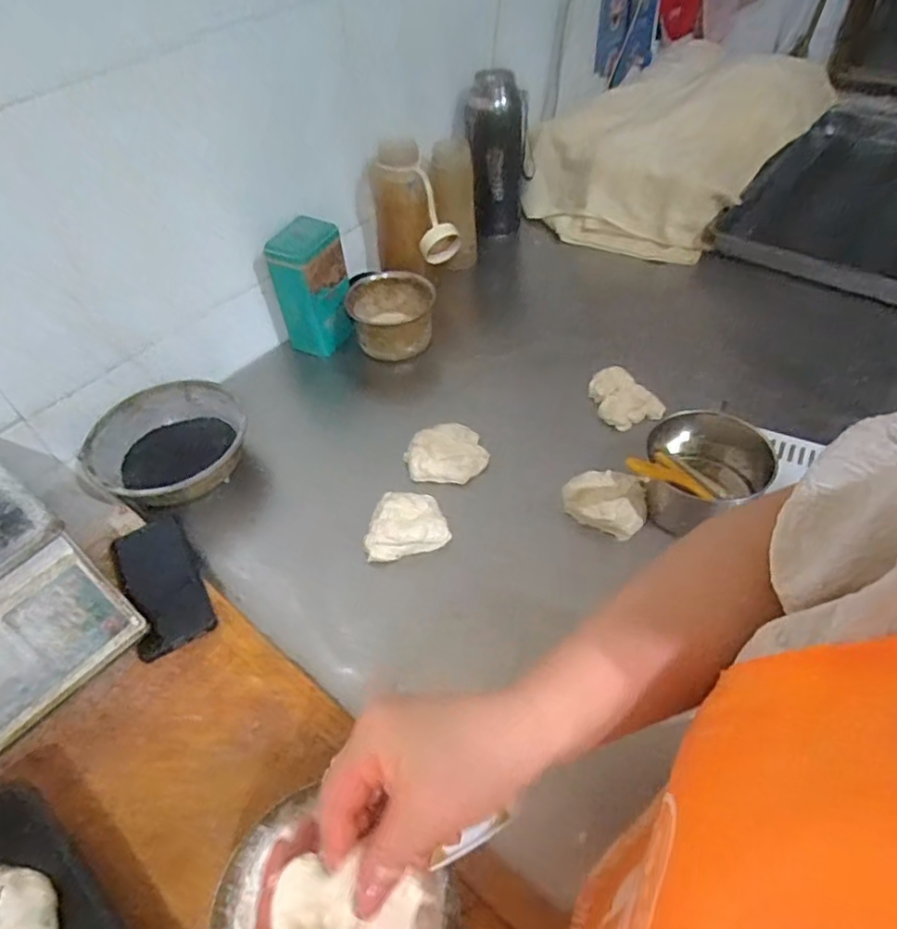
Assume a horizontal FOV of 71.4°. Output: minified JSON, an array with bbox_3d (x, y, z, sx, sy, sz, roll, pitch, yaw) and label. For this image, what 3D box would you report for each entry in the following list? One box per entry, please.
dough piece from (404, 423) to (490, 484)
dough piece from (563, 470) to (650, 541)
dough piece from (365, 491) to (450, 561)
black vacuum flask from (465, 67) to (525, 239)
[{"bbox_3d":[-0.003,-0.014,0.768,0.098,0.042,0.075,-13,49,-6],"label":"dough piece"},{"bbox_3d":[0.177,0.040,0.701,0.088,0.045,0.065,19,53,21],"label":"dough piece"},{"bbox_3d":[-0.052,0.068,0.702,0.094,0.041,0.068,-16,49,-9],"label":"dough piece"},{"bbox_3d":[0.070,-0.448,0.913,0.084,0.212,0.064,-3,48,3],"label":"black vacuum flask"}]

